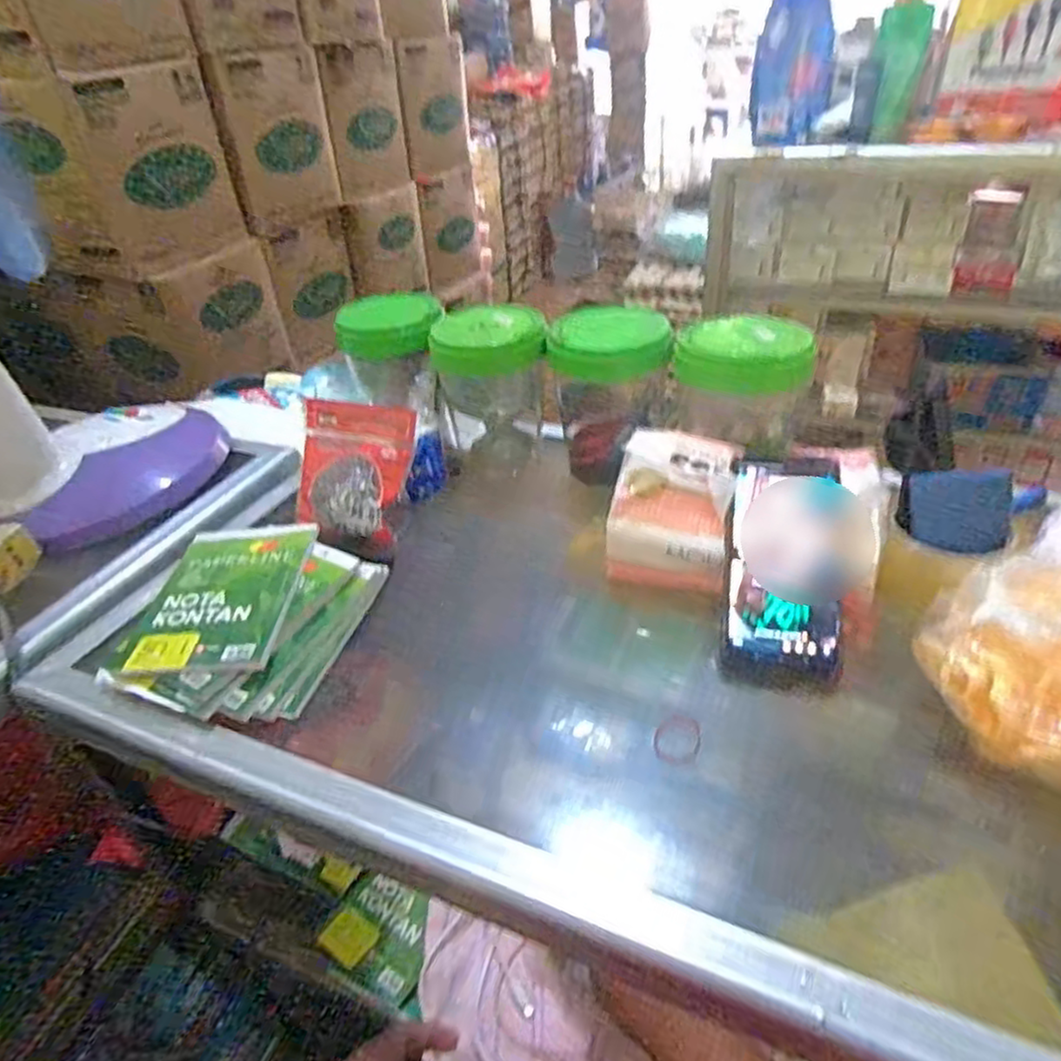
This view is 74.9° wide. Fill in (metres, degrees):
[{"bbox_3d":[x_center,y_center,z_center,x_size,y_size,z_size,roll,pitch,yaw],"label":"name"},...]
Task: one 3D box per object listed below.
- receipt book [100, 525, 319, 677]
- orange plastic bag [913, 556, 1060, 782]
[{"bbox_3d":[-0.244,0.049,0.546,0.125,0.012,0.165,-2,37,6],"label":"receipt book"},{"bbox_3d":[0.300,0.077,0.399,0.134,0.086,0.108,11,40,21],"label":"orange plastic bag"}]

